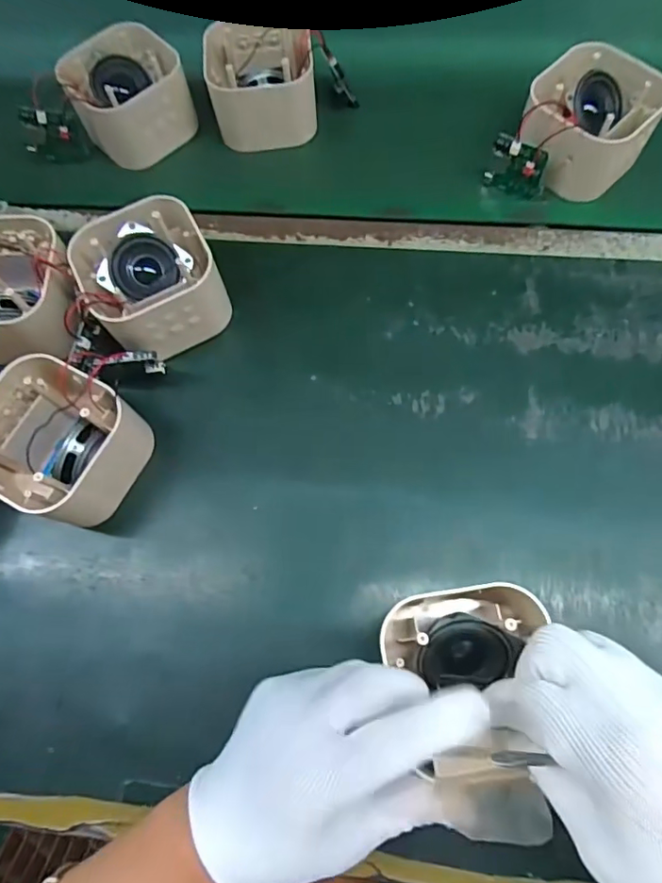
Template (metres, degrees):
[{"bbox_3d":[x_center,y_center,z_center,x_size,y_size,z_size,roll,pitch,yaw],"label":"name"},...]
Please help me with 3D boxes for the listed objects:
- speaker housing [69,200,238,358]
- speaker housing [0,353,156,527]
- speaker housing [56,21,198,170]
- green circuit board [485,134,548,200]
[{"bbox_3d":[-0.128,-0.116,0.392,0.092,0.060,0.091,-34,72,-9],"label":"speaker housing"},{"bbox_3d":[-0.177,0.002,0.354,0.093,0.059,0.090,21,72,10],"label":"speaker housing"},{"bbox_3d":[-0.172,-0.298,0.476,0.098,0.080,0.083,-27,71,-7],"label":"speaker housing"},{"bbox_3d":[0.150,-0.219,0.431,0.047,0.037,0.014,28,74,12],"label":"green circuit board"}]

